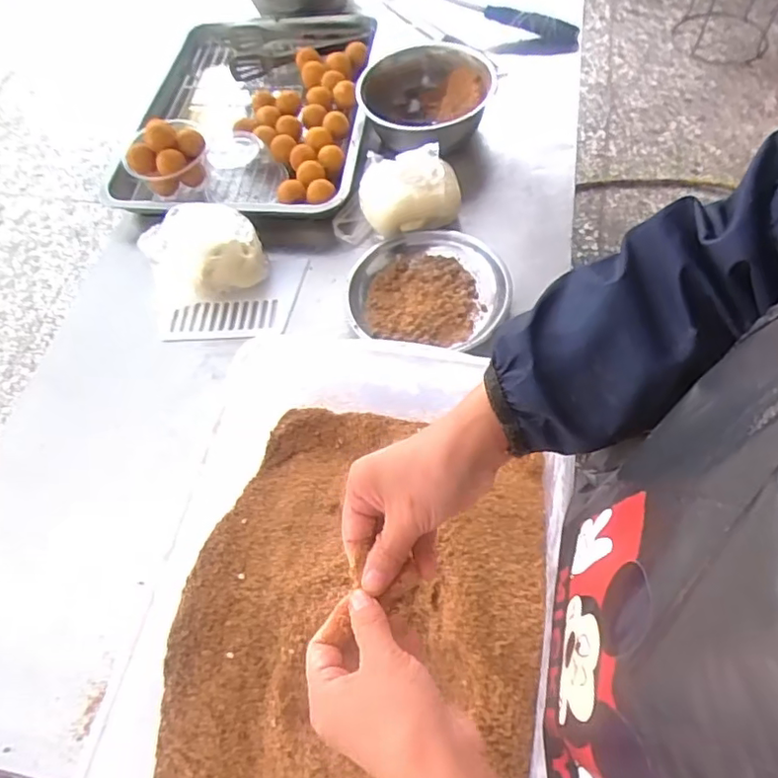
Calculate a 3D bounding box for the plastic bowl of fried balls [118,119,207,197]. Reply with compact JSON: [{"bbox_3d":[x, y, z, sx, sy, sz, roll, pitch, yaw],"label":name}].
[{"bbox_3d":[-0.282,-0.295,0.749,0.105,0.076,0.082,-26,61,-10],"label":"plastic bowl of fried balls"}]

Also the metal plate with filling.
[{"bbox_3d":[0.045,-0.116,0.664,0.176,0.037,0.149,6,61,8],"label":"metal plate with filling"}]

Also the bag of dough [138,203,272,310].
[{"bbox_3d":[-0.225,-0.168,0.698,0.127,0.067,0.142,-26,61,-10],"label":"bag of dough"}]

